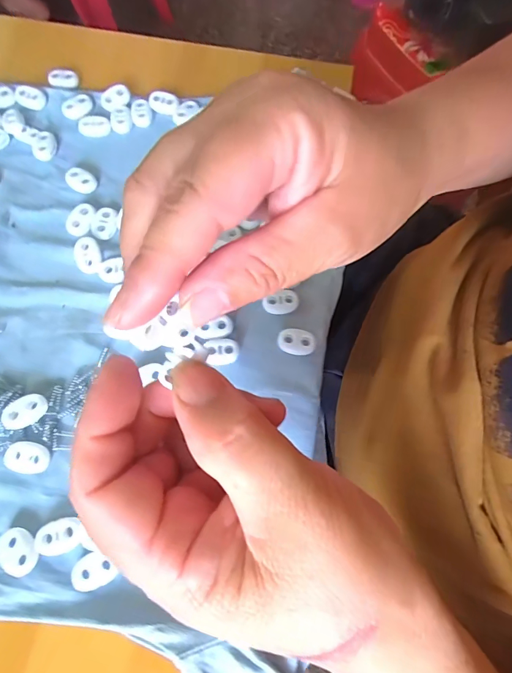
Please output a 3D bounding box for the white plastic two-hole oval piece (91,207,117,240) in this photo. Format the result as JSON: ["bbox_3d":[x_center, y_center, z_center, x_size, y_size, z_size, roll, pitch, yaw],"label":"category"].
[{"bbox_3d":[-0.099,-0.074,0.243,0.015,0.004,0.022,6,71,0],"label":"white plastic two-hole oval piece"}]

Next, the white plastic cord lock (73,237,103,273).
[{"bbox_3d":[-0.106,-0.051,0.234,0.016,0.008,0.022,-21,73,-9],"label":"white plastic cord lock"}]

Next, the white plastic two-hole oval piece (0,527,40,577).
[{"bbox_3d":[-0.117,0.105,0.182,0.015,0.005,0.023,-39,77,-14],"label":"white plastic two-hole oval piece"}]

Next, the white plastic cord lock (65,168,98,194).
[{"bbox_3d":[-0.120,-0.106,0.256,0.022,0.006,0.014,23,71,6],"label":"white plastic cord lock"}]

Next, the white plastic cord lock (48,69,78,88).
[{"bbox_3d":[-0.149,-0.198,0.286,0.023,0.006,0.012,5,71,-1],"label":"white plastic cord lock"}]

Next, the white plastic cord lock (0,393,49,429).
[{"bbox_3d":[-0.125,0.041,0.201,0.022,0.007,0.015,-32,75,-13],"label":"white plastic cord lock"}]

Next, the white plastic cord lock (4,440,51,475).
[{"bbox_3d":[-0.121,0.064,0.197,0.023,0.004,0.015,13,71,2],"label":"white plastic cord lock"}]

